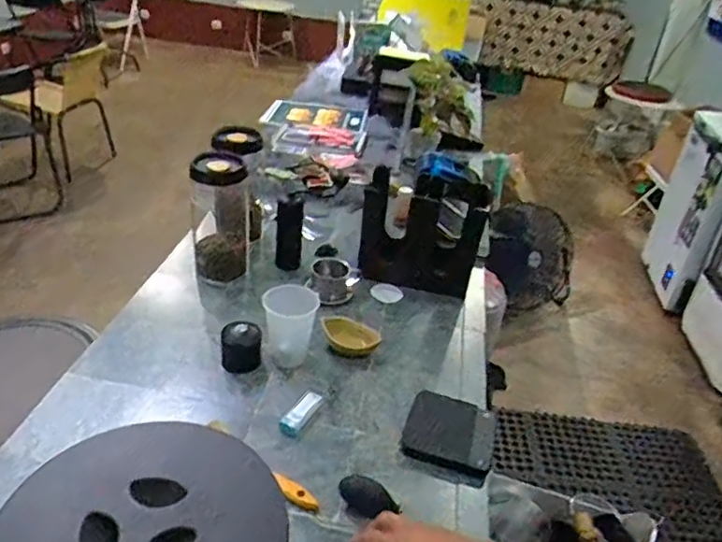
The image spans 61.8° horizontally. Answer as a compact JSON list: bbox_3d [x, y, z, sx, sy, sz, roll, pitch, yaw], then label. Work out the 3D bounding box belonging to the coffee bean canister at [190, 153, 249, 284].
[{"bbox_3d":[-0.264,-0.098,1.124,0.097,0.218,0.090,-2,34,-15],"label":"coffee bean canister"}]

